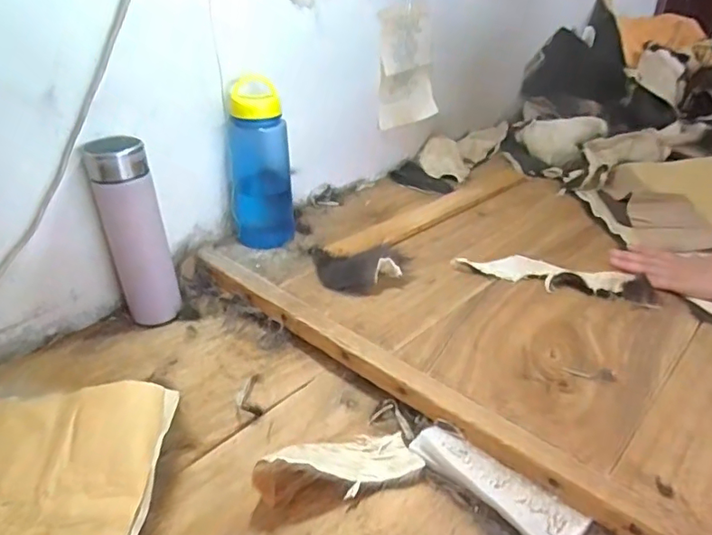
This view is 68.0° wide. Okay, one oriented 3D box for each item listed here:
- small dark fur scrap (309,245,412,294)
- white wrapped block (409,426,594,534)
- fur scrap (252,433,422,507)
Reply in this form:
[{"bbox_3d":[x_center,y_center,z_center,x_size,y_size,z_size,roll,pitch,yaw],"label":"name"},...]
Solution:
[{"bbox_3d":[-0.006,-0.006,0.681,0.142,0.047,0.088,8,33,11],"label":"small dark fur scrap"},{"bbox_3d":[0.118,0.188,0.453,0.147,0.024,0.040,27,41,35],"label":"white wrapped block"},{"bbox_3d":[-0.020,0.178,0.475,0.147,0.050,0.062,2,31,-20],"label":"fur scrap"}]

